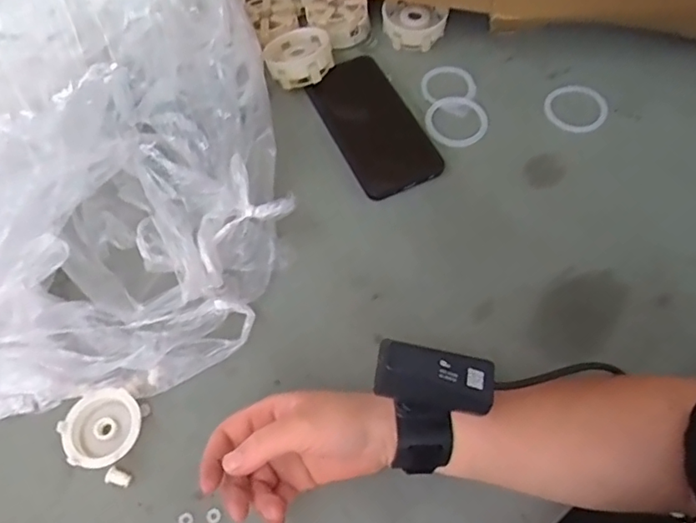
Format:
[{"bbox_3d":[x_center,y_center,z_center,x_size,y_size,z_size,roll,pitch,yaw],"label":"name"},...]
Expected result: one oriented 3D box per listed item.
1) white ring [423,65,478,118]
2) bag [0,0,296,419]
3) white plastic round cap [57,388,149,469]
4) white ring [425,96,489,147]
[{"bbox_3d":[0.100,-0.174,0.557,0.056,0.010,0.060,-3,63,7],"label":"white ring"},{"bbox_3d":[-0.268,-0.092,0.449,0.404,0.134,0.420,-11,63,-4],"label":"bag"},{"bbox_3d":[-0.176,0.119,0.399,0.055,0.014,0.054,-1,63,2],"label":"white plastic round cap"},{"bbox_3d":[0.103,-0.135,0.534,0.059,0.009,0.056,2,64,-3],"label":"white ring"}]

